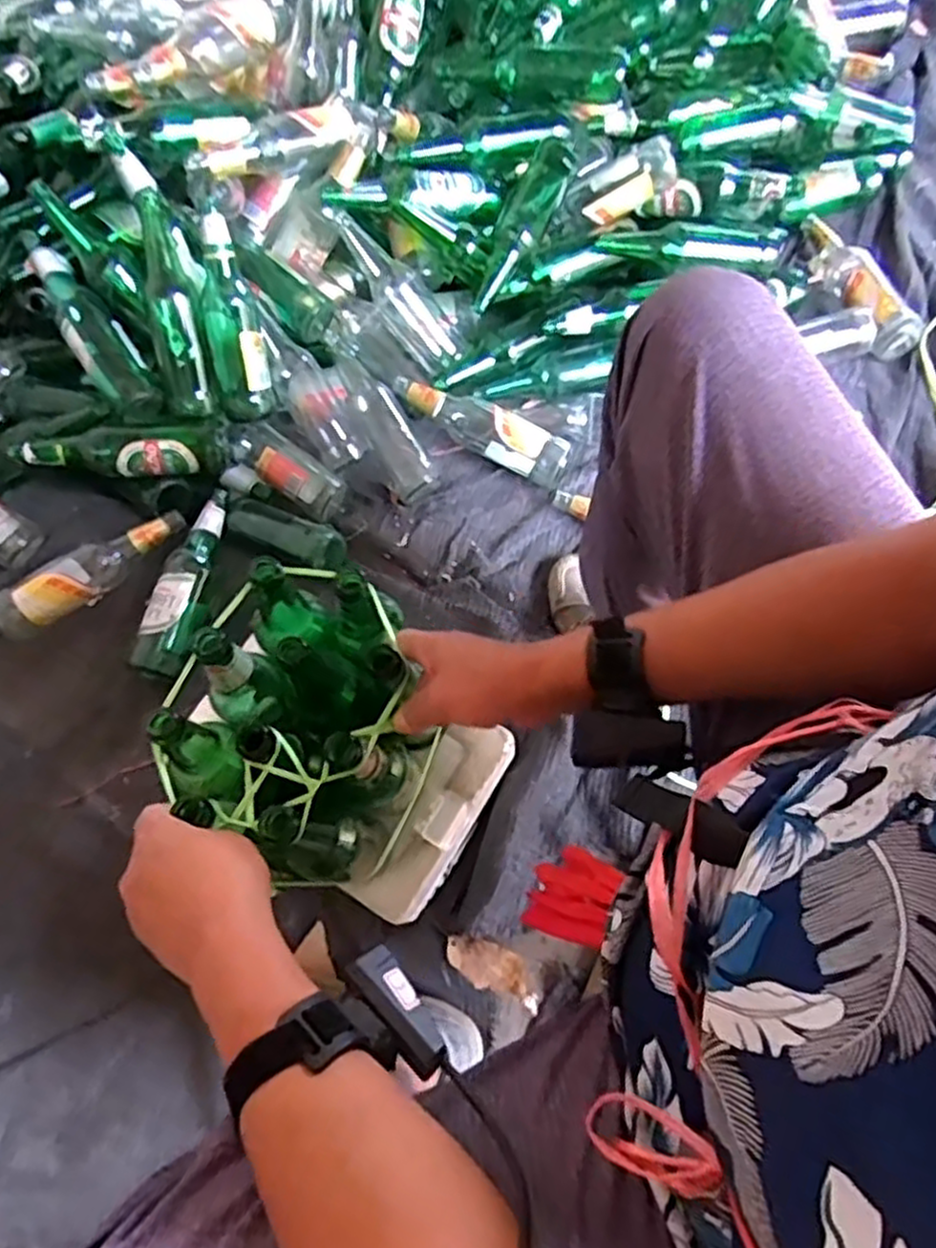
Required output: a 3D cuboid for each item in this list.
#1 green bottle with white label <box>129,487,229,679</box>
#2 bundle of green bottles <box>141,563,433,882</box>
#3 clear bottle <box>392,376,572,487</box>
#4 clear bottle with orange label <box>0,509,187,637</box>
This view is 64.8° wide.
[{"bbox_3d":[-0.358,-0.053,0.941,0.059,0.062,0.251,7,69,5],"label":"green bottle with white label"},{"bbox_3d":[-0.133,0.088,0.633,0.172,0.208,0.195,27,72,12],"label":"bundle of green bottles"},{"bbox_3d":[0.015,-0.274,1.031,0.260,0.061,0.060,22,71,10],"label":"clear bottle"},{"bbox_3d":[-0.491,-0.075,0.961,0.255,0.062,0.076,-39,72,-12],"label":"clear bottle with orange label"}]

